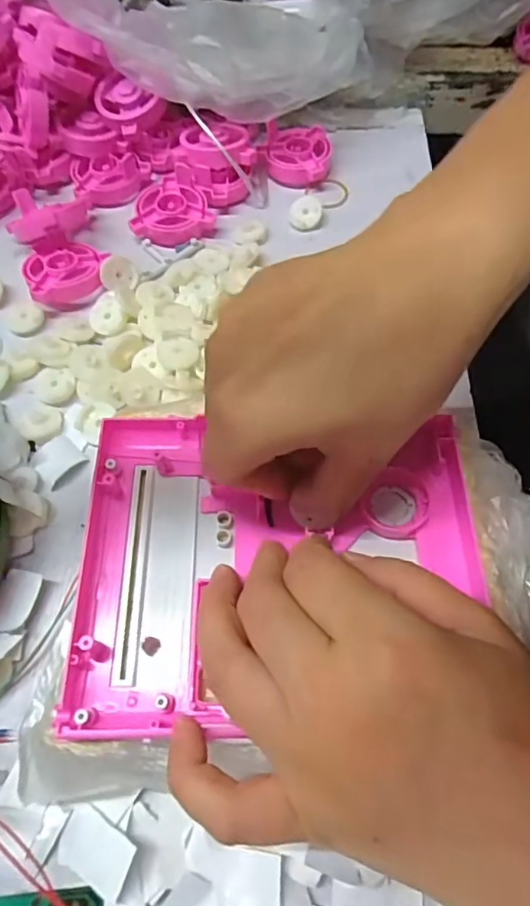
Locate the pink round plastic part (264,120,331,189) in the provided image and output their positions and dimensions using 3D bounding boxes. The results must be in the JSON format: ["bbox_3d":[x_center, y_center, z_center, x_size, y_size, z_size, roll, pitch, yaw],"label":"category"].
[{"bbox_3d":[0.024,-0.217,0.390,0.047,0.019,0.050,0,63,0],"label":"pink round plastic part"}]

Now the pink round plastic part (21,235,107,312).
[{"bbox_3d":[-0.125,-0.114,0.337,0.046,0.016,0.049,-9,63,-5],"label":"pink round plastic part"}]

